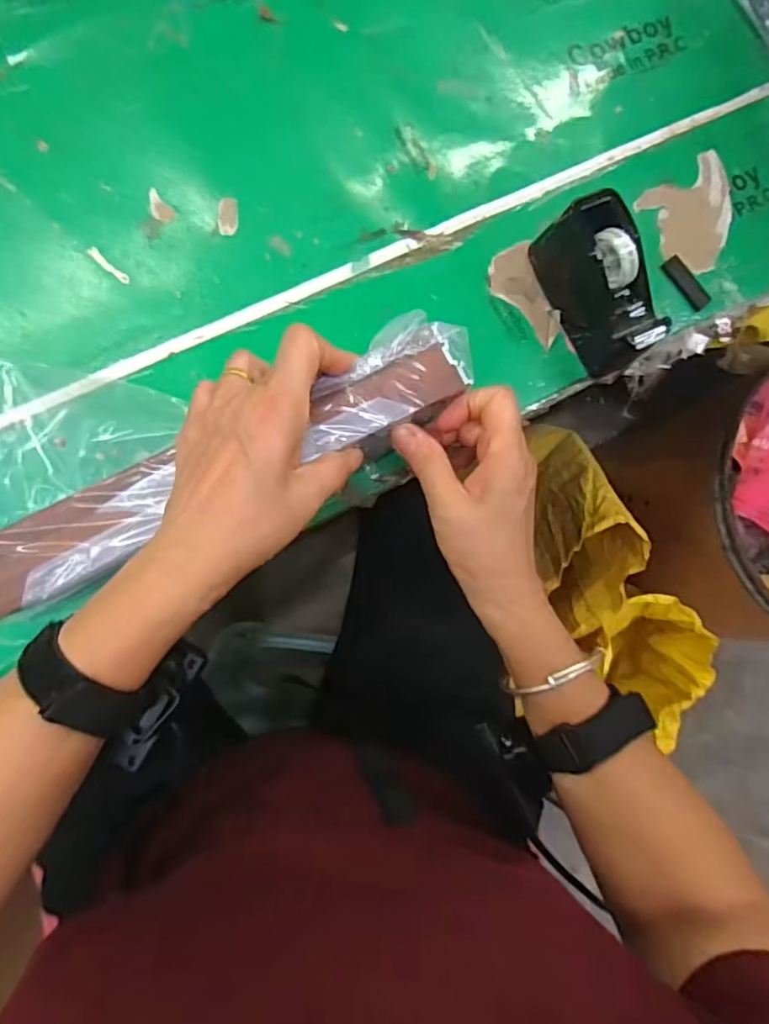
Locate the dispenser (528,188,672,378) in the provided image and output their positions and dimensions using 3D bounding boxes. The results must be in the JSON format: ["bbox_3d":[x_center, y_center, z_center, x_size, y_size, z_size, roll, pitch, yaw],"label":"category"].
[{"bbox_3d":[0.156,-0.166,0.423,0.044,0.065,0.114,-27,89,-10],"label":"dispenser"}]

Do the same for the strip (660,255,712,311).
[{"bbox_3d":[0.243,-0.184,0.470,0.016,0.004,0.048,-41,91,-9],"label":"strip"}]

